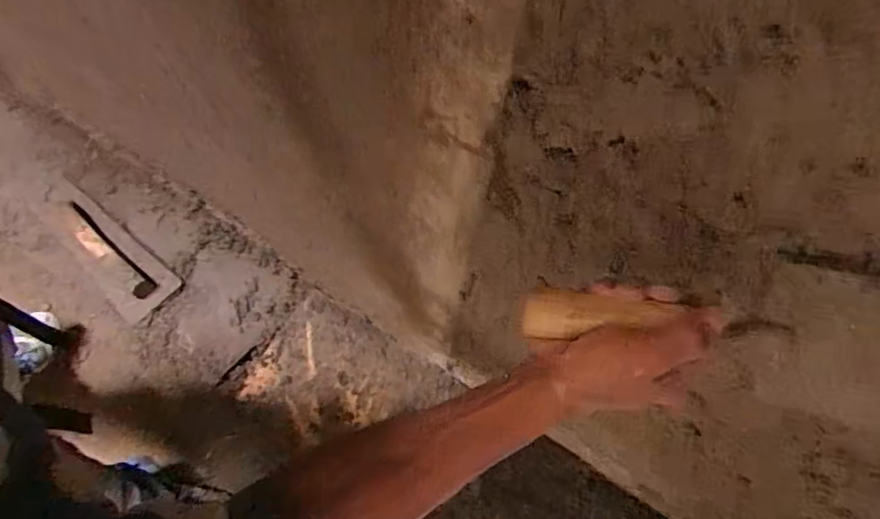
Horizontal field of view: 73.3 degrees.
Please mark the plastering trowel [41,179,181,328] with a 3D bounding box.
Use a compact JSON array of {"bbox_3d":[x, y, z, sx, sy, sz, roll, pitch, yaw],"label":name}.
[{"bbox_3d":[-0.797,-0.029,1.380,0.415,0.052,0.137,39,70,13],"label":"plastering trowel"}]

